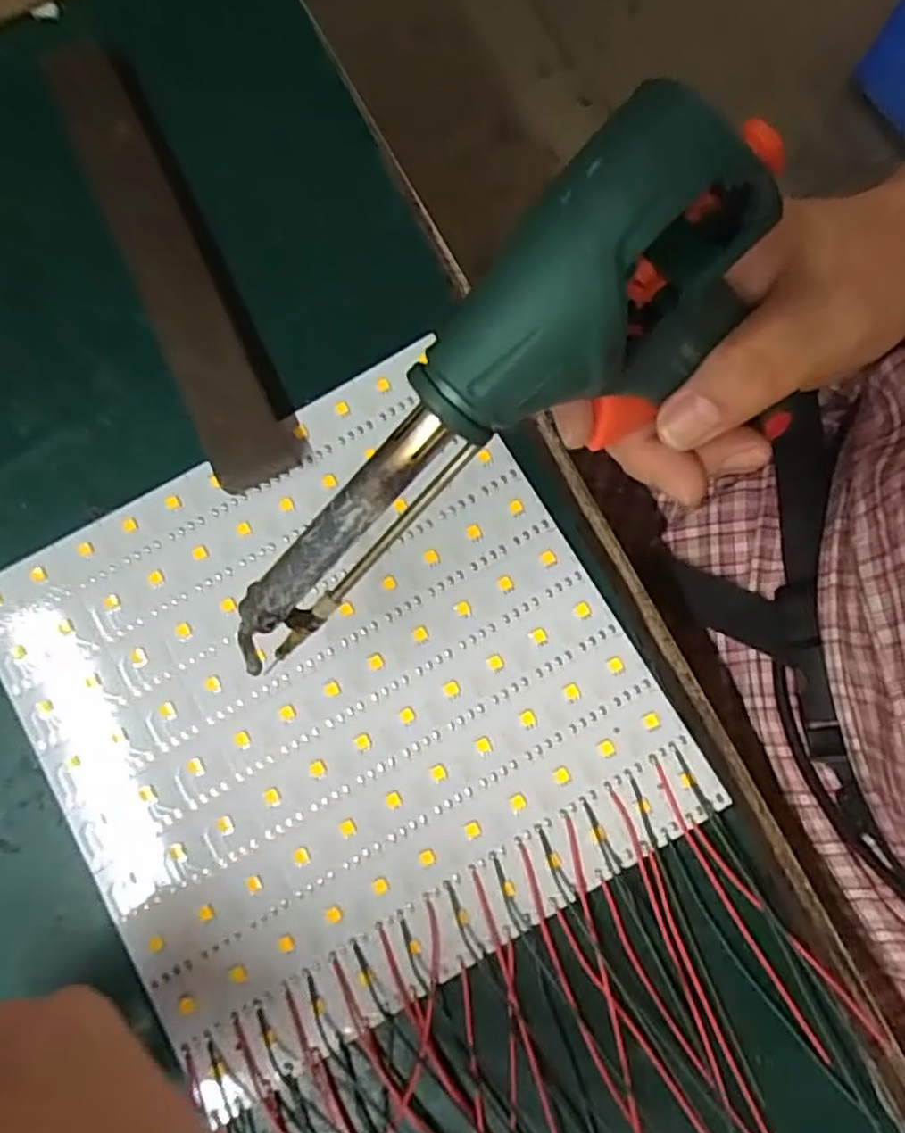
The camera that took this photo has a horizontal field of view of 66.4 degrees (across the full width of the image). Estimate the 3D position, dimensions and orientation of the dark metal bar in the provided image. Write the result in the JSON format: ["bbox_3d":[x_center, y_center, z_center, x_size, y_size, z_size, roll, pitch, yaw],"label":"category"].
[{"bbox_3d":[-0.118,-0.126,0.282,0.034,0.018,0.199,-27,83,-4],"label":"dark metal bar"}]

